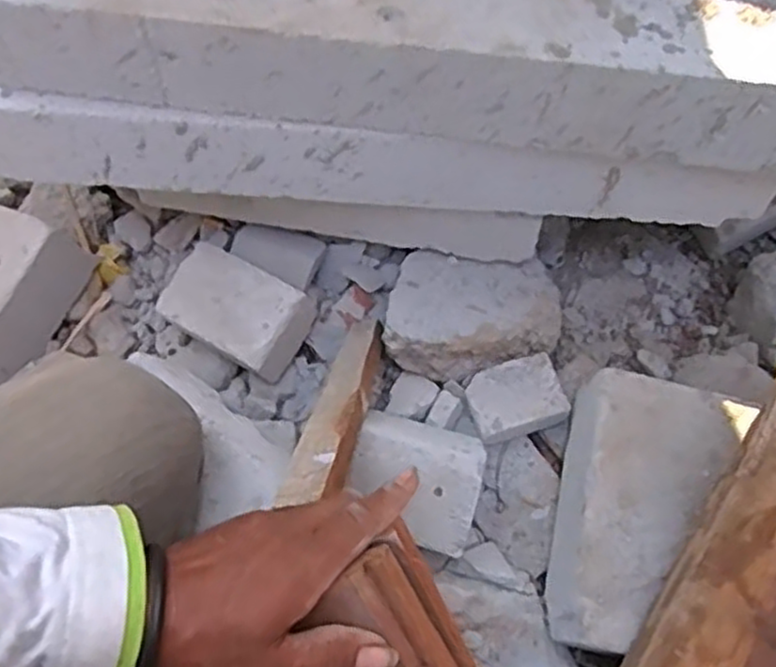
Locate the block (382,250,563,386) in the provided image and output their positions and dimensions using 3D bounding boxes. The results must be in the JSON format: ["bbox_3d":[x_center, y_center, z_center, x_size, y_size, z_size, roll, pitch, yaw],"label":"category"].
[{"bbox_3d":[0.074,-0.012,0.651,0.146,0.060,0.111,6,72,0],"label":"block"}]

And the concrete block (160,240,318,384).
[{"bbox_3d":[-0.133,-0.017,0.640,0.119,0.073,0.076,30,74,8],"label":"concrete block"}]

